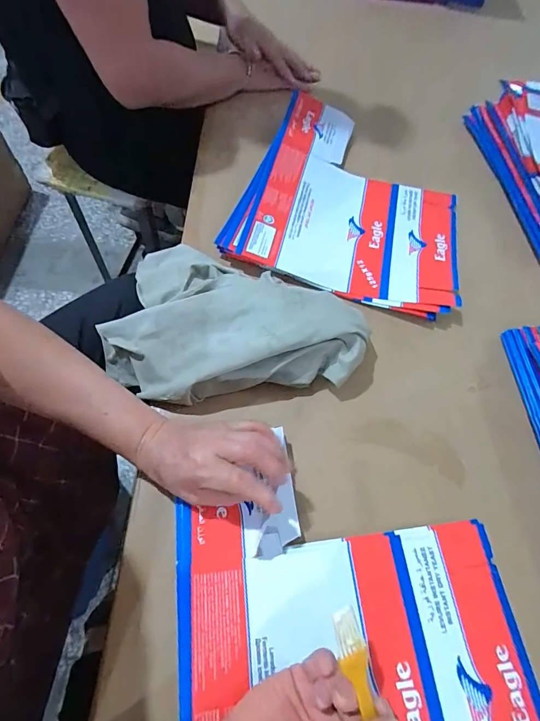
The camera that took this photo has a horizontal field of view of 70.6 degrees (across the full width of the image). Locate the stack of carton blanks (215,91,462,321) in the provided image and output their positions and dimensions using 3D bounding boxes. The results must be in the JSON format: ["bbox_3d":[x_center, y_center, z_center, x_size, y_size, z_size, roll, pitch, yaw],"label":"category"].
[{"bbox_3d":[0.120,-0.233,0.555,0.327,0.035,0.358,17,63,5],"label":"stack of carton blanks"}]

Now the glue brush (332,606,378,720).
[{"bbox_3d":[0.067,0.241,0.262,0.017,0.007,0.139,-13,90,-10],"label":"glue brush"}]

